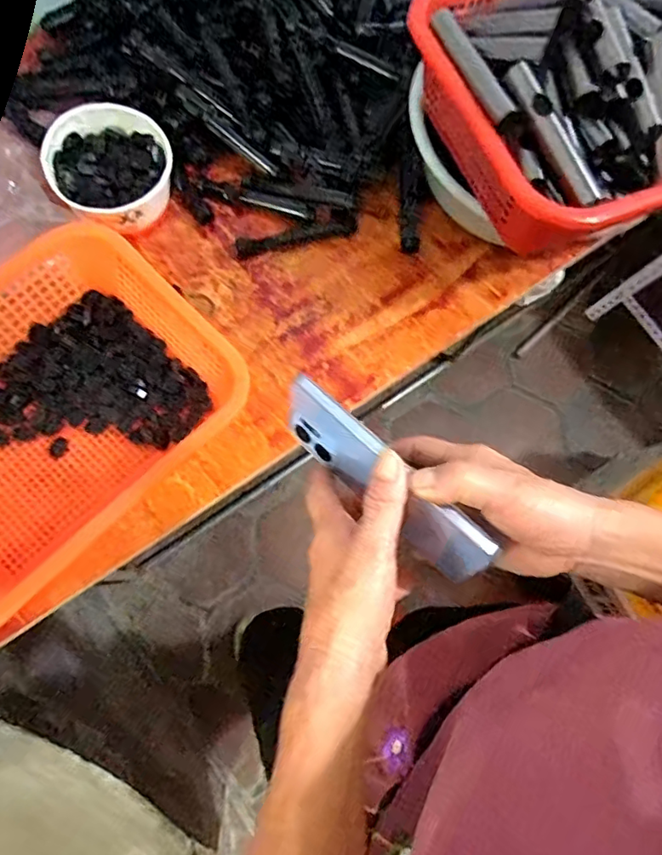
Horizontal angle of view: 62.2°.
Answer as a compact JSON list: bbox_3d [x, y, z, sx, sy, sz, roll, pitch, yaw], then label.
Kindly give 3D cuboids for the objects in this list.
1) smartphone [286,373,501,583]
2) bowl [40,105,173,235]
[{"bbox_3d":[0.031,0.037,0.362,0.162,0.076,0.011,41,62,15],"label":"smartphone"},{"bbox_3d":[-0.239,-0.285,0.604,0.132,0.062,0.132,-38,96,-10],"label":"bowl"}]

